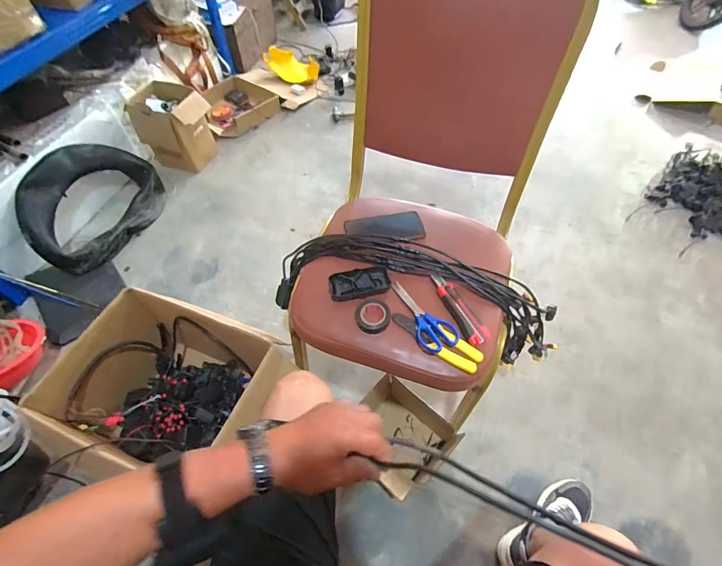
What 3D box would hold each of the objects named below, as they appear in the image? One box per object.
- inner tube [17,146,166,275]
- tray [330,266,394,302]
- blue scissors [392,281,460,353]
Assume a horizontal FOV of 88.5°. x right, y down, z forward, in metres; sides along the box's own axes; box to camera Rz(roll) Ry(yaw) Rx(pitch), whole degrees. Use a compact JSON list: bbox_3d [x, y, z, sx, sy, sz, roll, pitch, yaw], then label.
[{"bbox_3d":[-0.926,-0.290,1.290,0.114,0.340,0.475,-2,44,40],"label":"inner tube"},{"bbox_3d":[-0.002,0.000,0.684,0.111,0.016,0.052,-12,57,-8],"label":"tray"},{"bbox_3d":[0.097,0.060,0.641,0.065,0.023,0.150,-39,65,-21],"label":"blue scissors"}]

